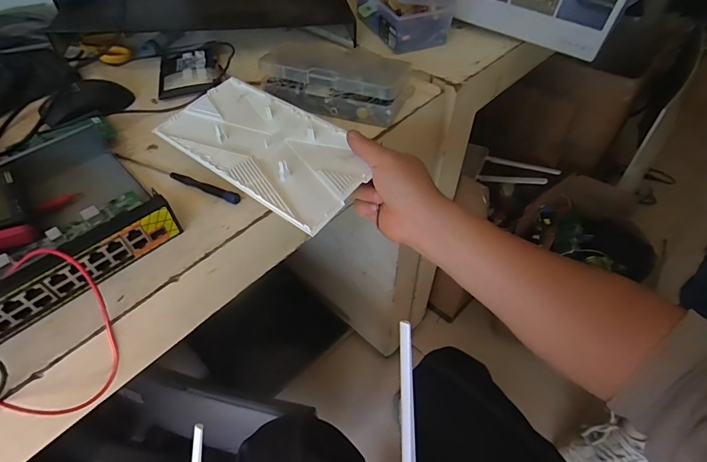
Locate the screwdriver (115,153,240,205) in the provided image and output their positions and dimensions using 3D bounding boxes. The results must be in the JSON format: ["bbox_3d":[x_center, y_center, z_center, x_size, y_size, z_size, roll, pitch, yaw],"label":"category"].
[{"bbox_3d":[-0.198,-0.062,0.434,0.174,0.008,0.011,21,53,16],"label":"screwdriver"}]

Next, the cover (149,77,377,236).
[{"bbox_3d":[-0.096,-0.094,0.426,0.246,0.017,0.123,36,59,25],"label":"cover"}]

